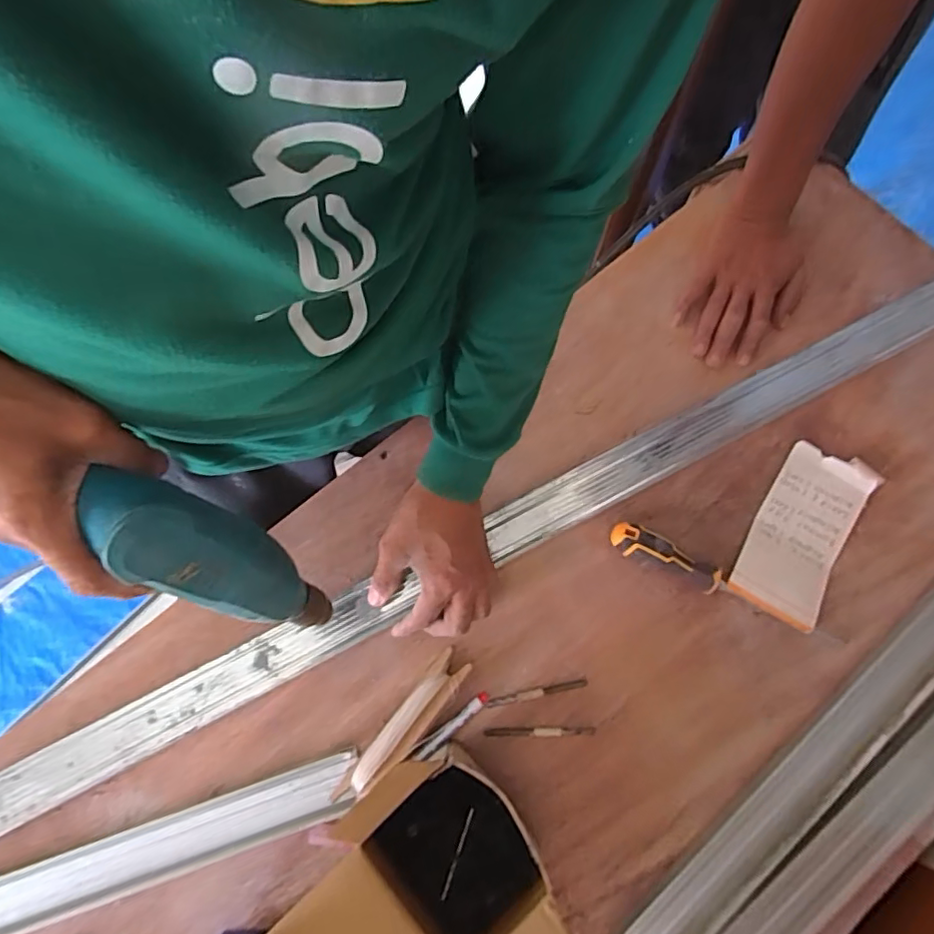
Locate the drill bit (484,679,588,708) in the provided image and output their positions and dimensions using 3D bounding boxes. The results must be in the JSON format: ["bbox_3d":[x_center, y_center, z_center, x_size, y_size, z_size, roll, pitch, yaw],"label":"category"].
[{"bbox_3d":[0.065,0.211,0.536,0.096,0.004,0.008,-12,72,-2],"label":"drill bit"}]

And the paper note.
[{"bbox_3d":[0.329,0.062,0.562,0.082,0.017,0.178,31,76,11],"label":"paper note"}]

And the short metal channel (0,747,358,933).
[{"bbox_3d":[-0.329,0.355,0.499,0.476,0.013,0.048,-19,73,-4],"label":"short metal channel"}]

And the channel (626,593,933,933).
[{"bbox_3d":[0.399,0.185,0.520,0.673,0.024,0.049,-41,76,-11],"label":"channel"}]

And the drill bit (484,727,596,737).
[{"bbox_3d":[0.066,0.242,0.525,0.098,0.005,0.008,-1,72,1],"label":"drill bit"}]

